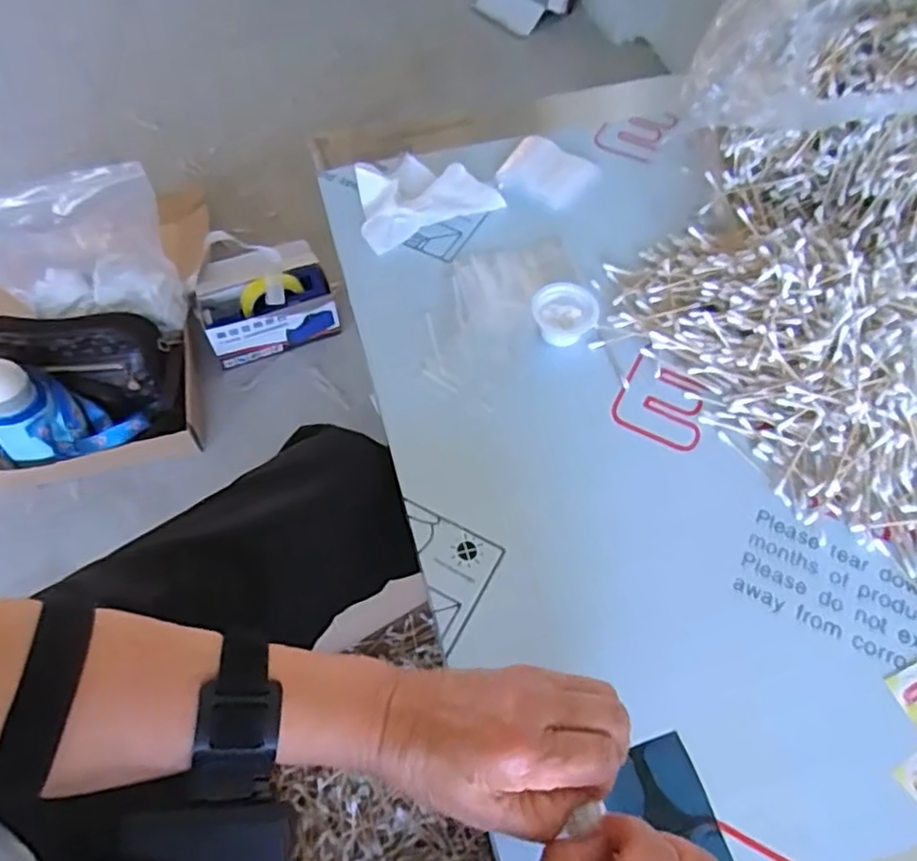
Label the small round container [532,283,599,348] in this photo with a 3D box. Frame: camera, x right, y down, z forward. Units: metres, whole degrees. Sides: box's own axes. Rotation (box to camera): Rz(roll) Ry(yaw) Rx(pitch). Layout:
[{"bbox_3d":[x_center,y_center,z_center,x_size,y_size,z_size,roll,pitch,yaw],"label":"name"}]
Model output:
[{"bbox_3d":[0.089,-0.099,0.559,0.052,0.024,0.046,-31,63,-18],"label":"small round container"}]

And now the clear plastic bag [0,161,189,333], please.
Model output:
[{"bbox_3d":[-0.551,-0.240,0.944,0.280,0.281,0.072,-9,59,-7],"label":"clear plastic bag"}]

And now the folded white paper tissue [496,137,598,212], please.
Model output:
[{"bbox_3d":[0.090,-0.258,0.669,0.085,0.016,0.076,25,61,14],"label":"folded white paper tissue"}]

